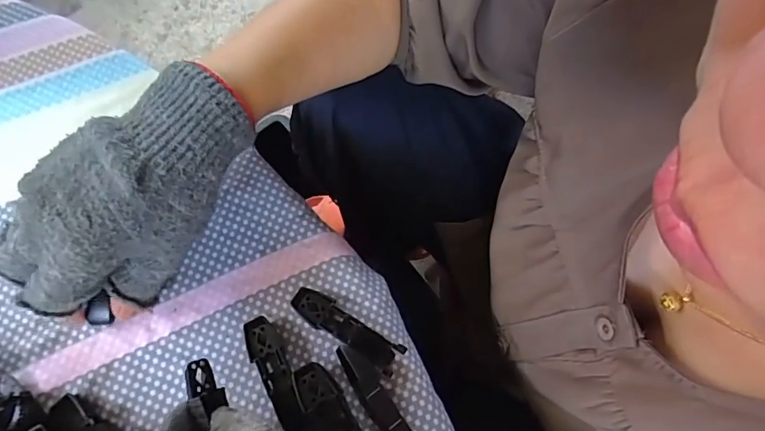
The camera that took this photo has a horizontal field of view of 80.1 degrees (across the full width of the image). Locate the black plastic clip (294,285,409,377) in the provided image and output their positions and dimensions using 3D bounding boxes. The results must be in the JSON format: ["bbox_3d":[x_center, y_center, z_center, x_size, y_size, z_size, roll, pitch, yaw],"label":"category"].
[{"bbox_3d":[-0.021,0.064,0.260,0.069,0.014,0.019,32,74,9],"label":"black plastic clip"}]

